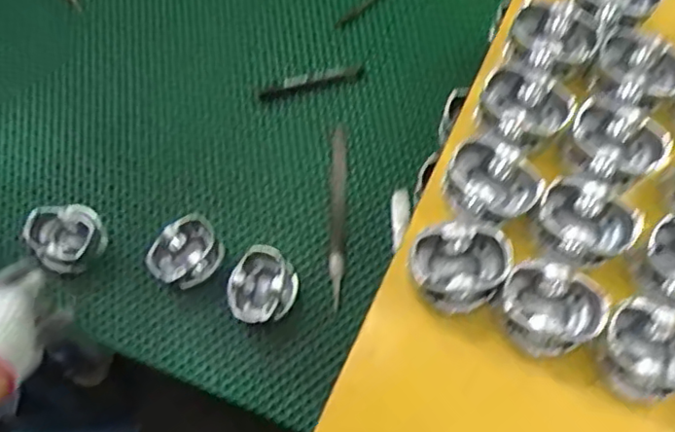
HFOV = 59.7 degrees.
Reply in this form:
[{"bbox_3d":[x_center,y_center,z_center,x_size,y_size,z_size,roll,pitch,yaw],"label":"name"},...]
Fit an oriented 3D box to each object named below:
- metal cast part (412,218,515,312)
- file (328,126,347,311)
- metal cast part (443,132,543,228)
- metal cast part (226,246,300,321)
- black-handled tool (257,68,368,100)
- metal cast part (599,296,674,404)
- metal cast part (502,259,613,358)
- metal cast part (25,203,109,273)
[{"bbox_3d":[0.106,0.041,0.512,0.079,0.037,0.072,-1,73,2],"label":"metal cast part"},{"bbox_3d":[0.000,-0.004,0.742,0.019,0.006,0.232,-1,68,6],"label":"file"},{"bbox_3d":[0.136,-0.030,0.529,0.076,0.035,0.081,-1,73,2],"label":"metal cast part"},{"bbox_3d":[-0.087,0.084,0.689,0.070,0.051,0.085,33,77,11],"label":"metal cast part"},{"bbox_3d":[-0.035,-0.182,0.798,0.142,0.014,0.024,-11,73,-1],"label":"black-handled tool"},{"bbox_3d":[0.257,0.112,0.490,0.073,0.050,0.081,-37,75,-9],"label":"metal cast part"},{"bbox_3d":[0.179,0.080,0.503,0.084,0.049,0.070,29,76,11],"label":"metal cast part"},{"bbox_3d":[-0.328,0.025,0.718,0.076,0.052,0.075,-1,73,2],"label":"metal cast part"}]

